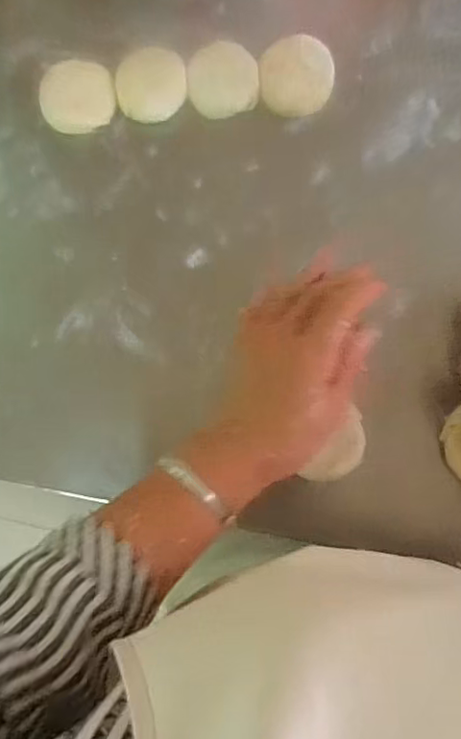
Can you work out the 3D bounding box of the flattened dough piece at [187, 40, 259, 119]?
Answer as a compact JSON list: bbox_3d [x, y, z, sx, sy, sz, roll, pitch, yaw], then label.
[{"bbox_3d":[-0.006,-0.231,0.452,0.054,0.013,0.058,-2,85,4],"label":"flattened dough piece"}]

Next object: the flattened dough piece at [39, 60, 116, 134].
[{"bbox_3d":[-0.123,-0.221,0.461,0.057,0.015,0.055,-3,85,4],"label":"flattened dough piece"}]

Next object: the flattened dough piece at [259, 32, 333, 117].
[{"bbox_3d":[0.052,-0.230,0.444,0.055,0.018,0.058,5,86,4],"label":"flattened dough piece"}]

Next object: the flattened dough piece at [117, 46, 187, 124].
[{"bbox_3d":[-0.063,-0.231,0.460,0.055,0.008,0.059,-4,85,4],"label":"flattened dough piece"}]

